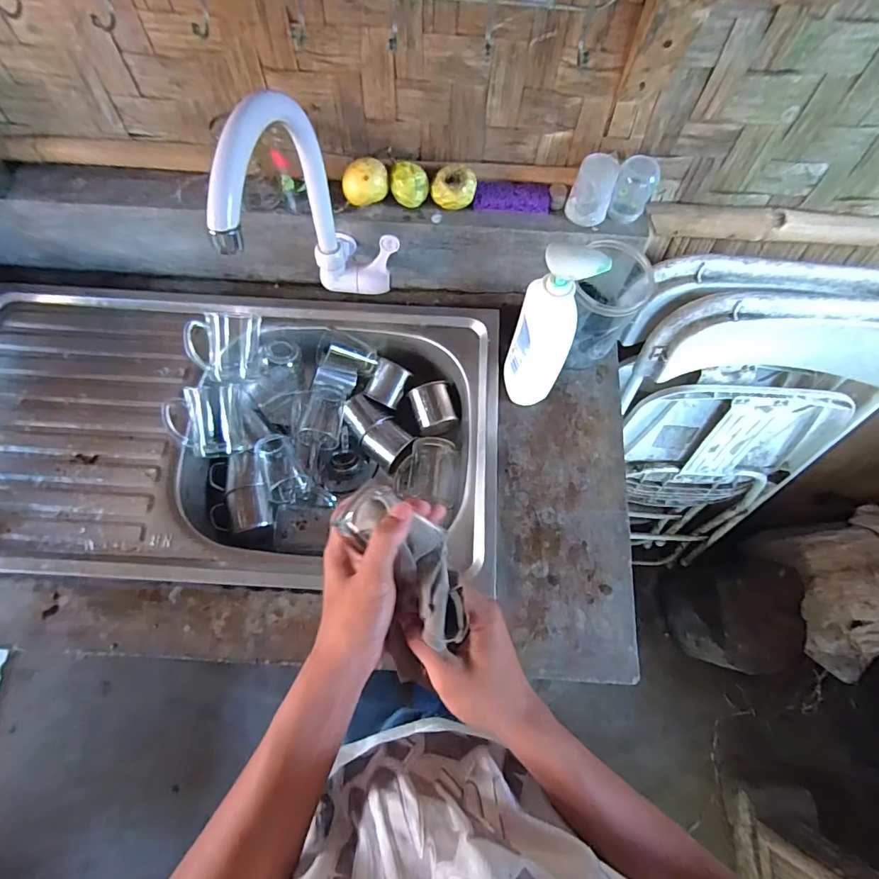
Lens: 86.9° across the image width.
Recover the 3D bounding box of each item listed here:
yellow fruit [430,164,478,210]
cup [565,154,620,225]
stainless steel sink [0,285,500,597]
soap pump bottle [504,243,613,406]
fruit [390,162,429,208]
[{"bbox_3d":[0.016,-0.314,0.585,0.050,0.051,0.048,1,71,-1],"label":"yellow fruit"},{"bbox_3d":[0.192,-0.313,0.577,0.052,0.072,0.051,1,71,-1],"label":"cup"},{"bbox_3d":[-0.299,-0.006,0.663,0.747,0.124,0.408,4,71,0],"label":"stainless steel sink"},{"bbox_3d":[0.116,-0.114,0.525,0.067,0.239,0.062,22,72,6],"label":"soap pump bottle"},{"bbox_3d":[-0.037,-0.317,0.588,0.045,0.044,0.042,1,71,-1],"label":"fruit"}]

